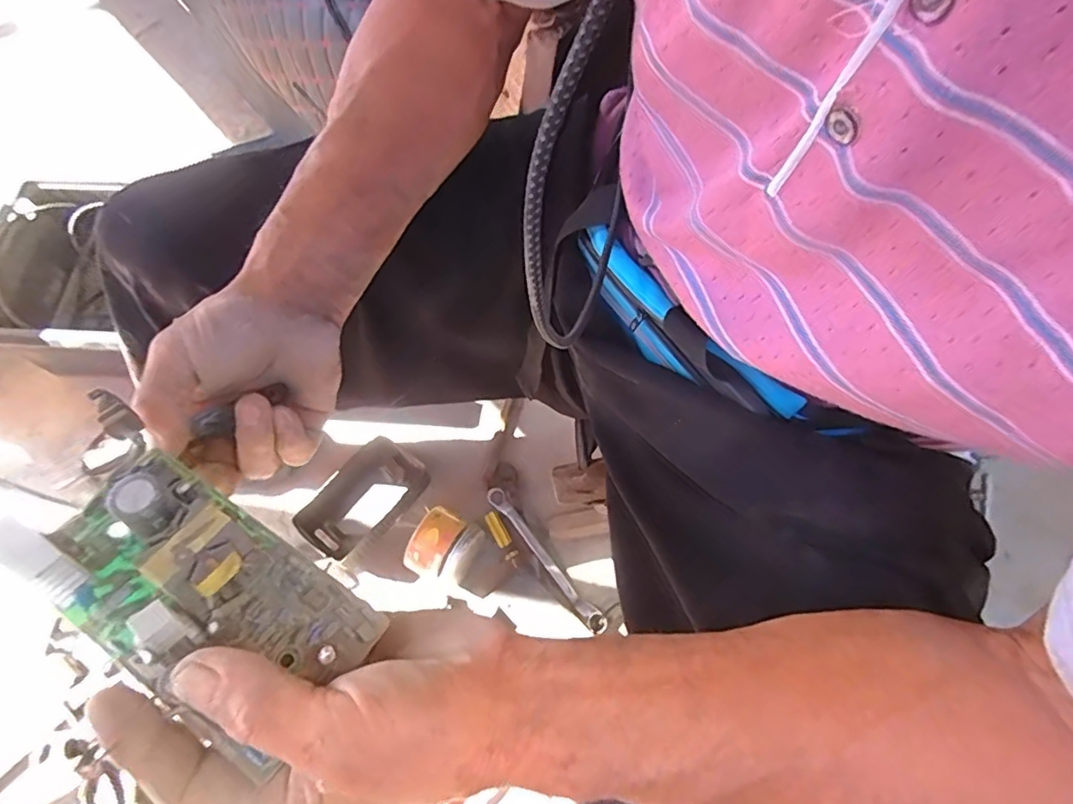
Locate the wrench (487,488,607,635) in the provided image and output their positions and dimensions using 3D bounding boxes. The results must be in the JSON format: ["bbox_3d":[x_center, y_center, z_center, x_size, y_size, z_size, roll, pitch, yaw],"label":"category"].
[{"bbox_3d":[0.011,0.200,0.770,0.022,0.019,0.221,-37,72,-14],"label":"wrench"}]

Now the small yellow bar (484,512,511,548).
[{"bbox_3d":[-0.052,0.166,0.783,0.019,0.011,0.048,-29,70,-12],"label":"small yellow bar"}]

